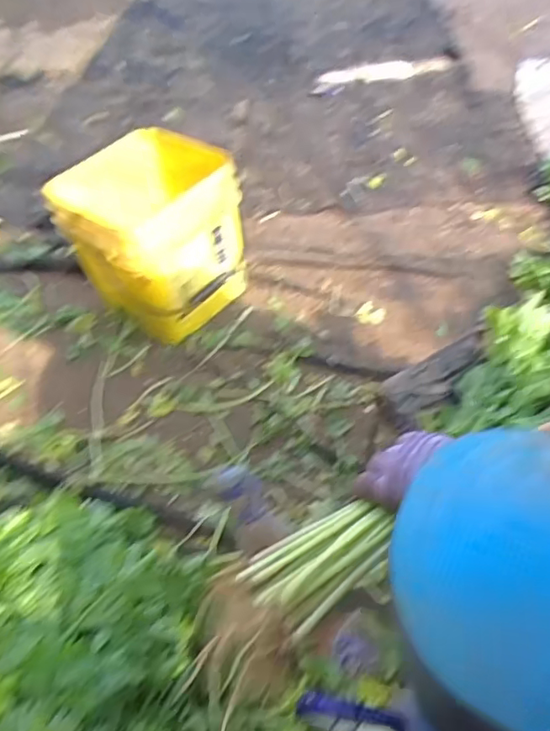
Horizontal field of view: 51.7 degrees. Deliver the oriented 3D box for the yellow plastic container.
[{"bbox_3d":[-0.246,-0.240,1.043,0.299,0.278,0.254,29,55,28],"label":"yellow plastic container"}]

